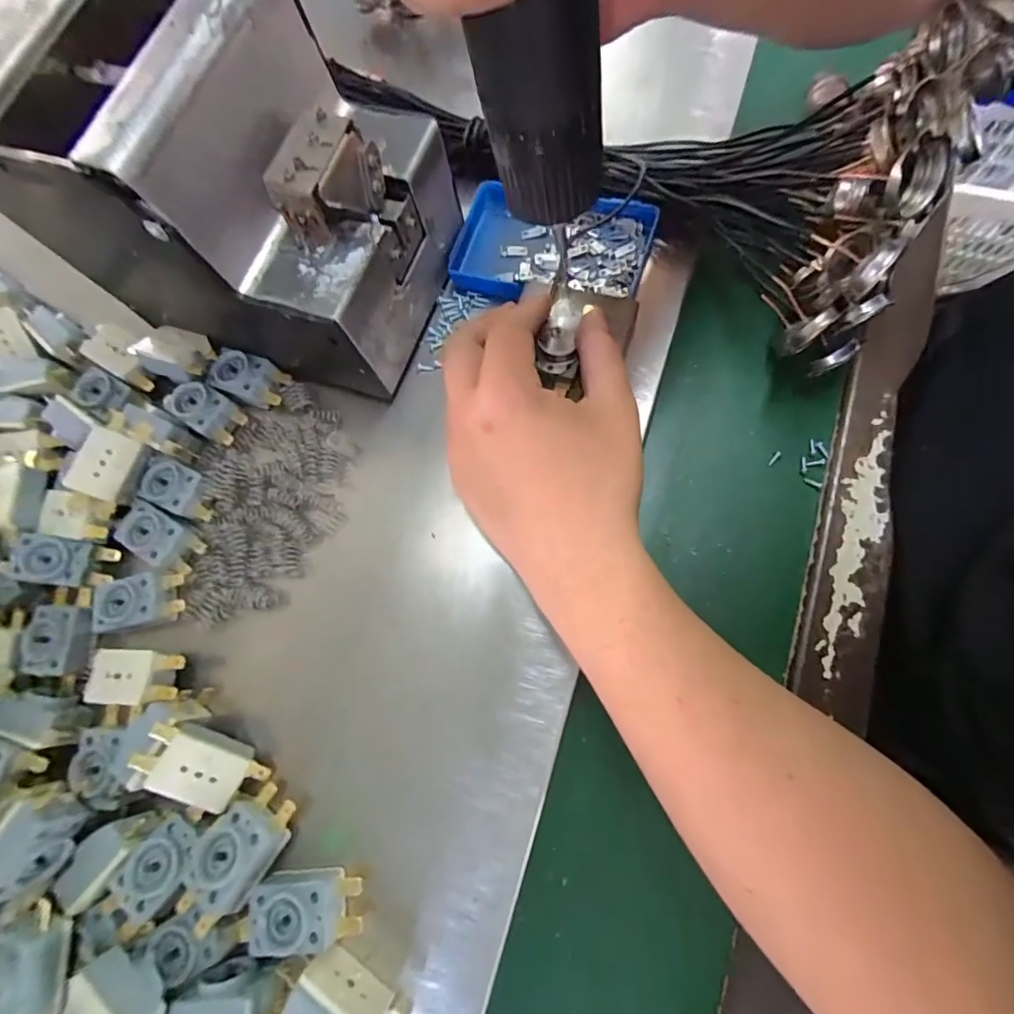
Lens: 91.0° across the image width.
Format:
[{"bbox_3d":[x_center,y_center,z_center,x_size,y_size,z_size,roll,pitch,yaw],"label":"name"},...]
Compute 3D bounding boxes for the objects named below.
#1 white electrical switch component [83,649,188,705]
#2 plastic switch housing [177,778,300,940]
[{"bbox_3d":[-0.194,0.088,0.259,0.048,0.011,0.027,2,76,7],"label":"white electrical switch component"},{"bbox_3d":[-0.127,0.160,0.228,0.034,0.015,0.055,30,81,13],"label":"plastic switch housing"}]

